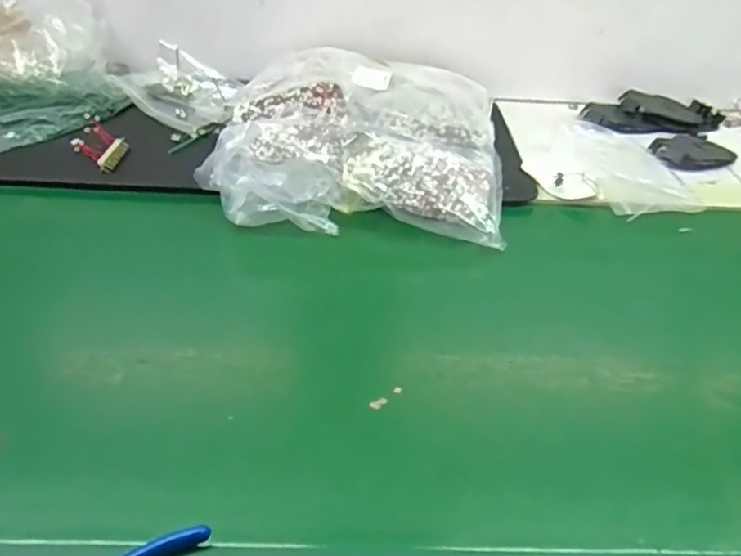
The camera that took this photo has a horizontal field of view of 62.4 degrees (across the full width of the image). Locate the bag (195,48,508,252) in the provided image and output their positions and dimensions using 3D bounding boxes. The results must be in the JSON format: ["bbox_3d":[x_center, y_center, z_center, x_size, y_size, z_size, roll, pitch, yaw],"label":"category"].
[{"bbox_3d":[-0.010,-0.170,0.687,0.309,0.084,0.303,4,39,1],"label":"bag"}]

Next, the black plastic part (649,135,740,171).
[{"bbox_3d":[0.414,-0.164,0.779,0.116,0.016,0.071,-11,41,-17],"label":"black plastic part"}]

